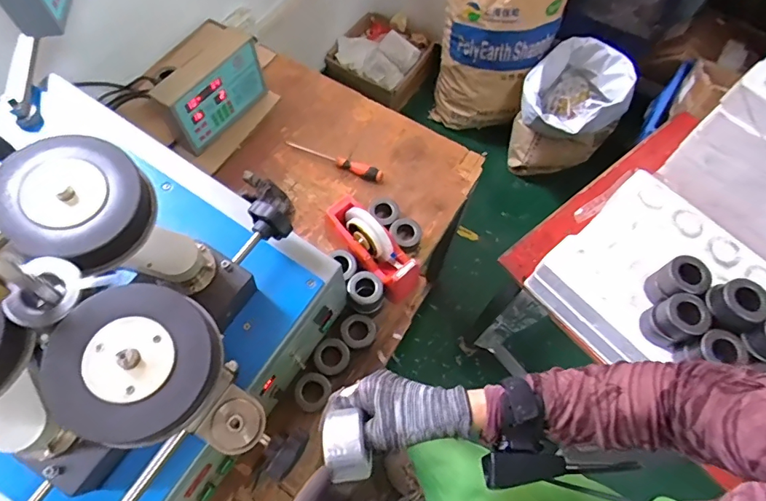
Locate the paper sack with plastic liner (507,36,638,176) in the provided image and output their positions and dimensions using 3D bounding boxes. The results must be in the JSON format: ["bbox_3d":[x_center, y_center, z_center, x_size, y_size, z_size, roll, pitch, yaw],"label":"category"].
[{"bbox_3d":[0.647,-0.484,1.640,0.319,0.384,0.308,33,67,12],"label":"paper sack with plastic liner"}]

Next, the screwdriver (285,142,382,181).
[{"bbox_3d":[-0.104,-0.197,0.989,0.224,0.026,0.029,24,66,8],"label":"screwdriver"}]

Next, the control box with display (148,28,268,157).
[{"bbox_3d":[-0.363,-0.341,0.974,0.115,0.148,0.239,31,67,11],"label":"control box with display"}]

